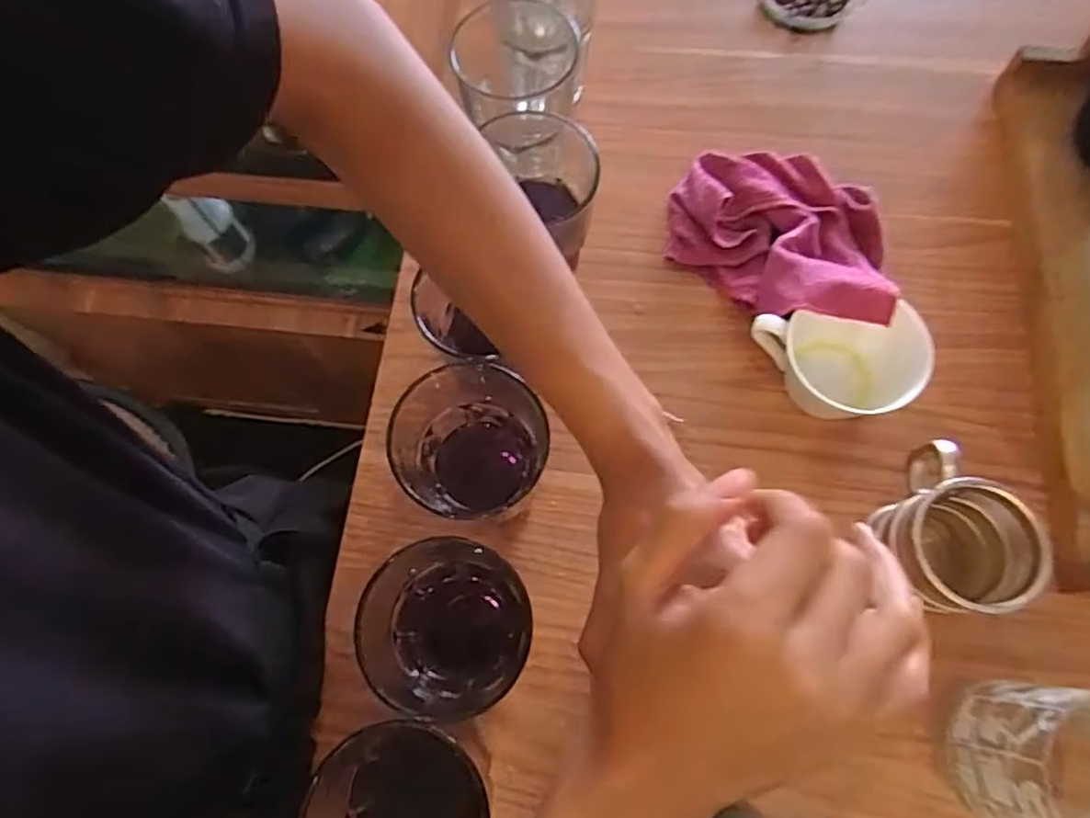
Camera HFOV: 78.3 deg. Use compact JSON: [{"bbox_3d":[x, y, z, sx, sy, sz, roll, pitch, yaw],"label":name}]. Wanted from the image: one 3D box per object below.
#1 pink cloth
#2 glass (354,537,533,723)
[{"bbox_3d":[0.175,-0.134,0.508,0.154,0.068,0.160,9,72,5],"label":"pink cloth"},{"bbox_3d":[-0.057,0.136,0.413,0.089,0.088,0.098,2,71,3],"label":"glass"}]

